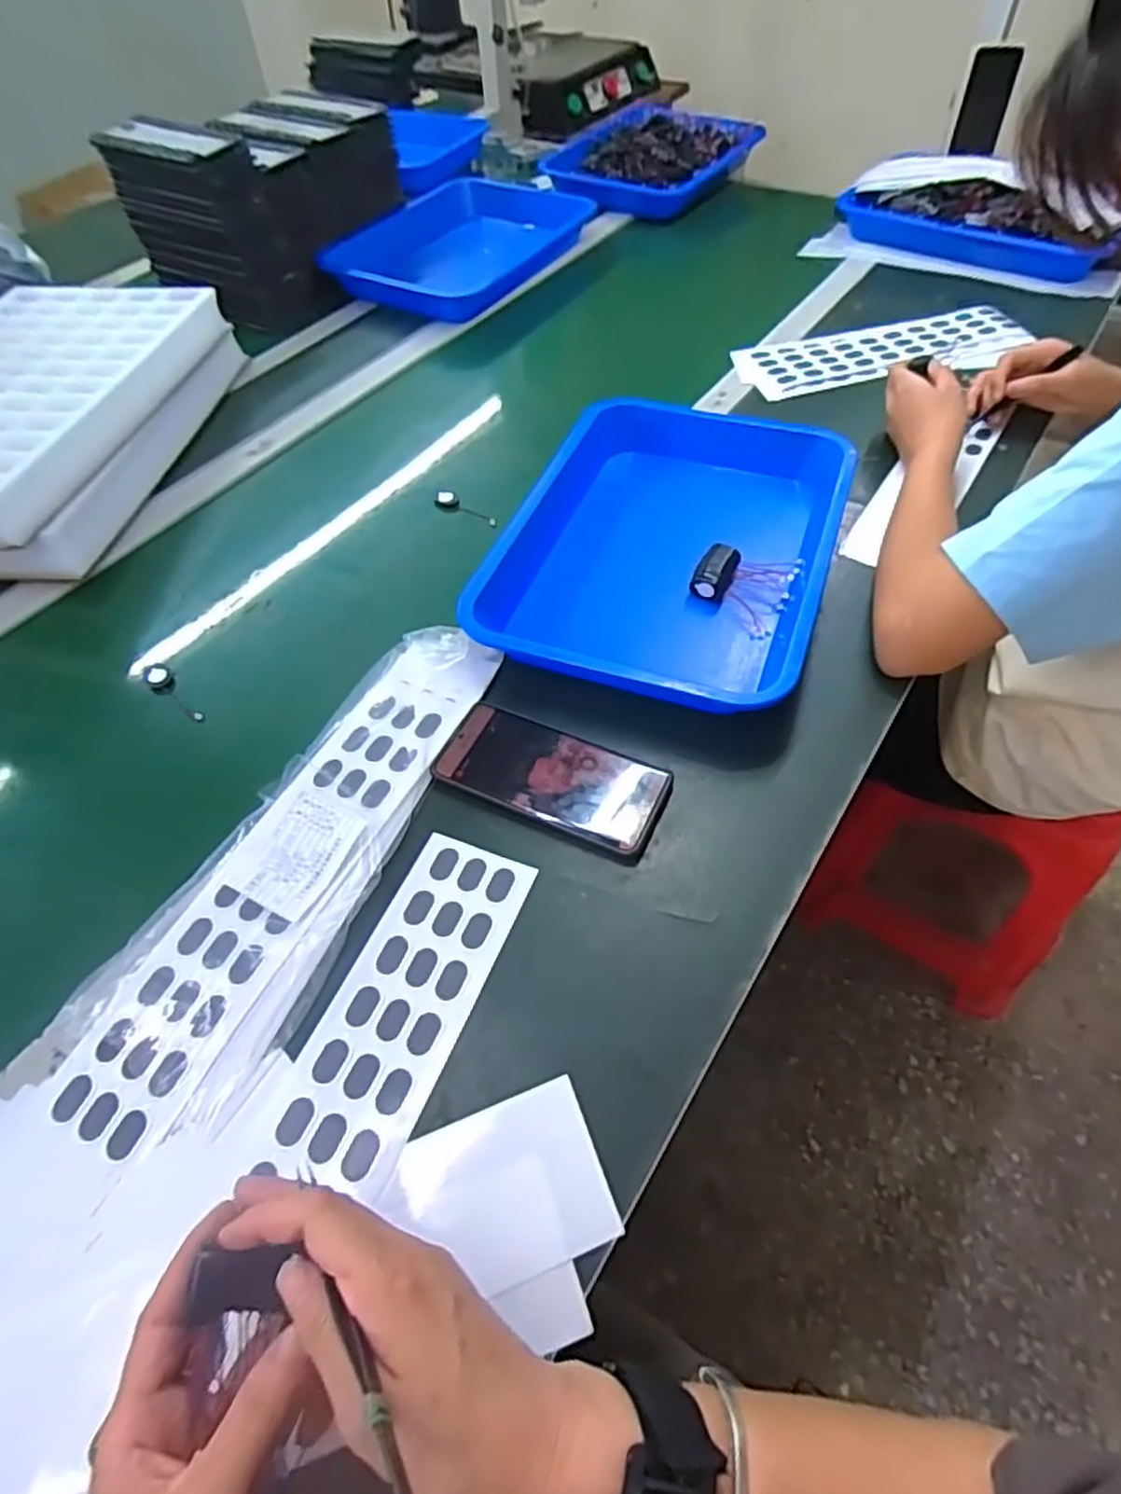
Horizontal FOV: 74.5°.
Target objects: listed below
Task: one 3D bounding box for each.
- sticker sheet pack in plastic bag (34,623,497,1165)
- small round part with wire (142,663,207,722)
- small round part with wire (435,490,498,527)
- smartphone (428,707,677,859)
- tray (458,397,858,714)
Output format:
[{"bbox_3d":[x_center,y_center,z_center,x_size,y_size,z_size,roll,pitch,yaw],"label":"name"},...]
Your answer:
[{"bbox_3d":[-0.168,0.062,0.503,0.109,0.018,0.404,22,58,14],"label":"sticker sheet pack in plastic bag"},{"bbox_3d":[-0.321,-0.044,0.610,0.020,0.014,0.076,-36,60,-22],"label":"small round part with wire"},{"bbox_3d":[-0.099,-0.238,0.745,0.082,0.009,0.026,36,63,25],"label":"small round part with wire"},{"bbox_3d":[-0.007,0.021,0.533,0.162,0.010,0.074,21,57,17],"label":"smartphone"},{"bbox_3d":[0.100,-0.191,0.651,0.268,0.039,0.359,15,56,14],"label":"tray"}]

